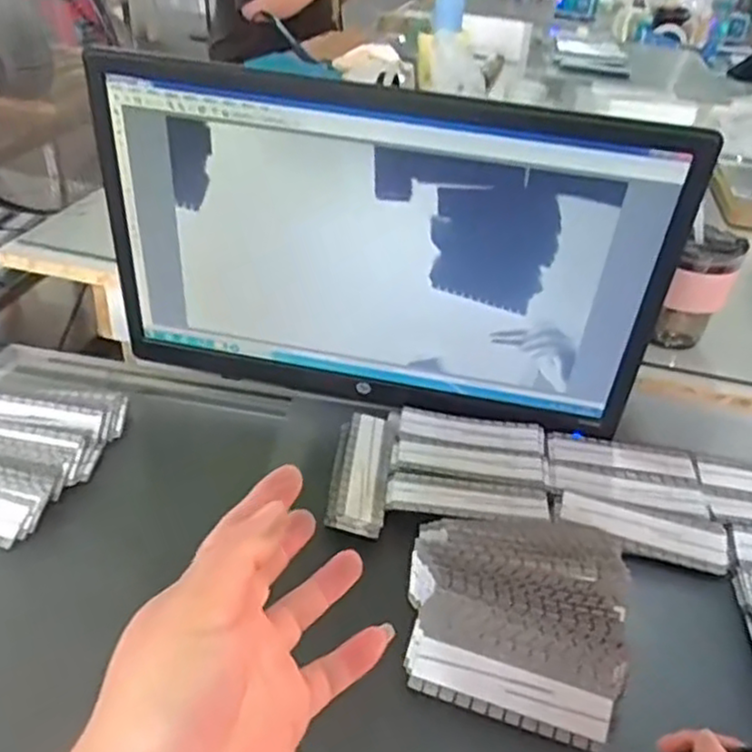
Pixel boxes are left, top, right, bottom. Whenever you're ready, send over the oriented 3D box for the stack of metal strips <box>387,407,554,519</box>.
[{"bbox_3d":[0.084,0.075,0.637,0.134,0.011,0.130,5,36,3],"label":"stack of metal strips"}]

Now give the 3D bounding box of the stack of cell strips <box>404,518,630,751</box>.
[{"bbox_3d":[0.097,0.153,0.502,0.146,0.033,0.160,12,35,8],"label":"stack of cell strips"}]

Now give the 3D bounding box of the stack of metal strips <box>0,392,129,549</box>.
[{"bbox_3d":[-0.313,0.062,0.609,0.138,0.023,0.166,13,35,10],"label":"stack of metal strips"}]

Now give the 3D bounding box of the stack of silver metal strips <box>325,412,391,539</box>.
[{"bbox_3d":[-0.014,0.079,0.609,0.044,0.013,0.133,6,35,1],"label":"stack of silver metal strips"}]

